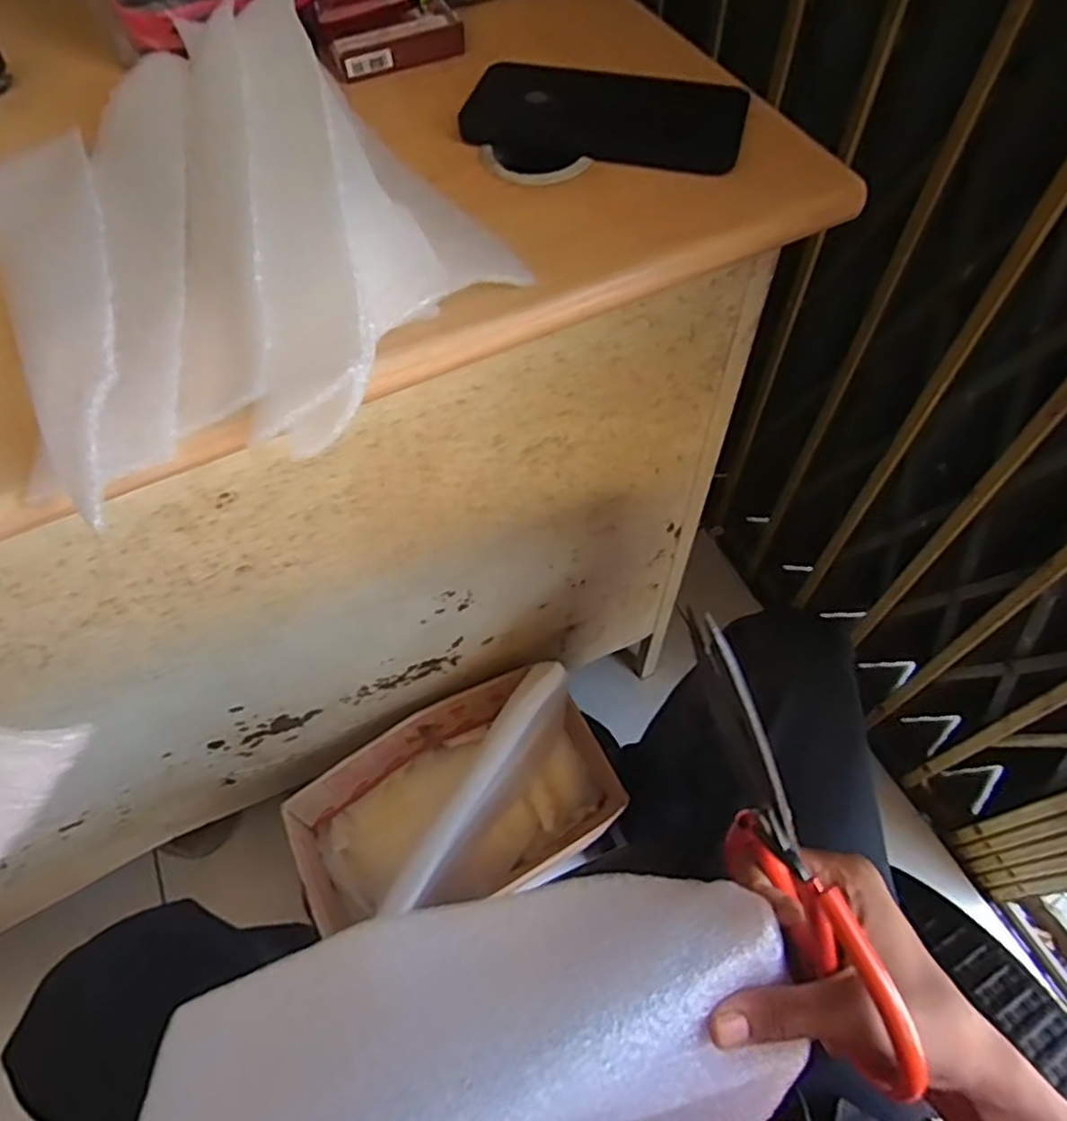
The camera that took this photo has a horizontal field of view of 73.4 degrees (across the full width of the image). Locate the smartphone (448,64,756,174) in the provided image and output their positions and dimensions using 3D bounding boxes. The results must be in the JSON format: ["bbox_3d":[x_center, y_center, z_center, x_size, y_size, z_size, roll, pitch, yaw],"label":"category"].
[{"bbox_3d":[0.044,-0.275,0.436,0.164,0.015,0.083,12,60,8],"label":"smartphone"}]

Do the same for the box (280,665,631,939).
[{"bbox_3d":[-0.087,0.269,0.788,0.314,0.147,0.171,-24,62,-12],"label":"box"}]

